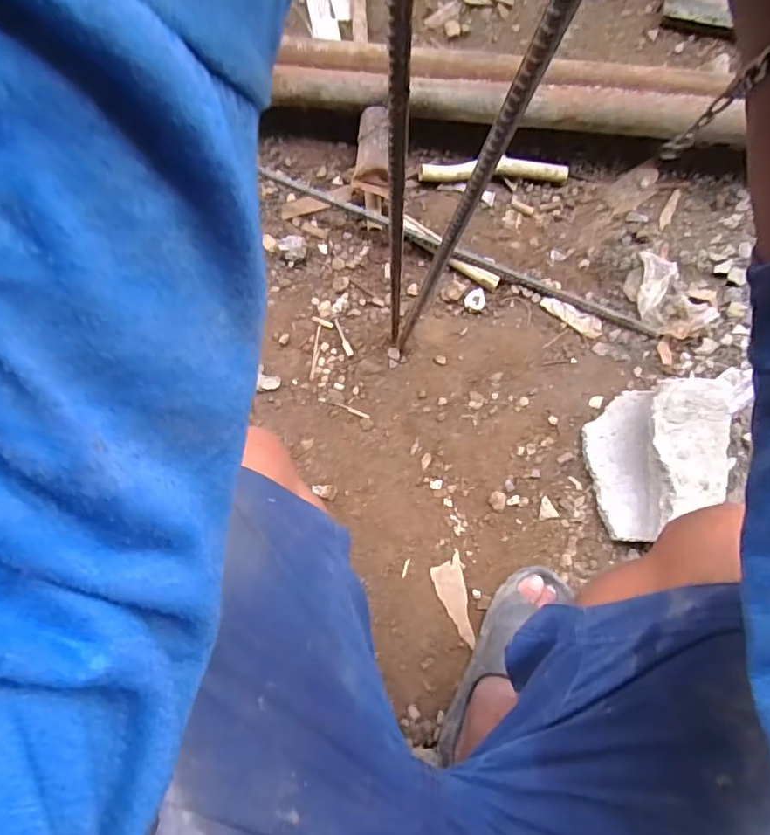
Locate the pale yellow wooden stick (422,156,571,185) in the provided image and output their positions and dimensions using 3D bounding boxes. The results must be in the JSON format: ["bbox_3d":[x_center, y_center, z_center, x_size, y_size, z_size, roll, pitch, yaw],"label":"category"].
[{"bbox_3d":[0.159,-0.356,0.784,0.216,0.026,0.027,-3,80,-2],"label":"pale yellow wooden stick"}]

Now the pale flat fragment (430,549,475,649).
[{"bbox_3d":[0.093,0.235,0.691,0.042,0.008,0.112,-18,81,-5],"label":"pale flat fragment"}]

